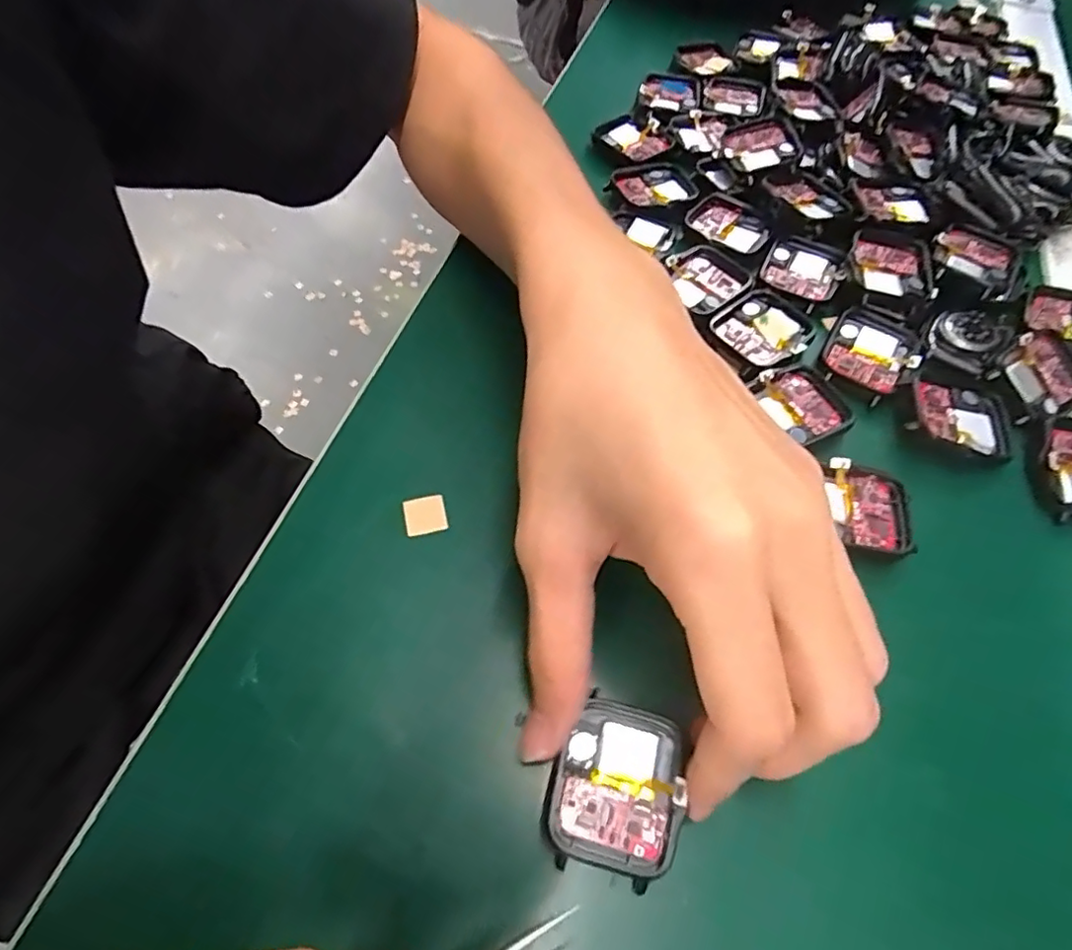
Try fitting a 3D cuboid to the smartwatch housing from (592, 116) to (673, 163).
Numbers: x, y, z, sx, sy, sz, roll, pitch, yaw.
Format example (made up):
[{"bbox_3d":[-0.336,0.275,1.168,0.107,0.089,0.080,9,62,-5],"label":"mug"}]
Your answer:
[{"bbox_3d":[0.057,-0.197,0.345,0.036,0.008,0.041,-31,66,-20],"label":"smartwatch housing"}]

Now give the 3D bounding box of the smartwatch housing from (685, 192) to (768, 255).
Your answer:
[{"bbox_3d":[0.099,-0.131,0.307,0.032,0.005,0.041,-36,68,-22],"label":"smartwatch housing"}]

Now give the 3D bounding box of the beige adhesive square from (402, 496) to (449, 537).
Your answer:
[{"bbox_3d":[-0.043,0.015,0.225,0.016,0.004,0.015,-9,60,-8],"label":"beige adhesive square"}]

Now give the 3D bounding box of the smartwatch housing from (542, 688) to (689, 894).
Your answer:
[{"bbox_3d":[0.025,0.092,0.173,0.037,0.006,0.045,23,63,12],"label":"smartwatch housing"}]

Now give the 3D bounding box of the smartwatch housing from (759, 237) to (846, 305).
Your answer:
[{"bbox_3d":[0.132,-0.103,0.289,0.036,0.006,0.038,26,62,12],"label":"smartwatch housing"}]

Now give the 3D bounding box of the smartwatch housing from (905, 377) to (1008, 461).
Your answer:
[{"bbox_3d":[0.177,-0.024,0.243,0.041,0.007,0.033,17,60,7],"label":"smartwatch housing"}]

